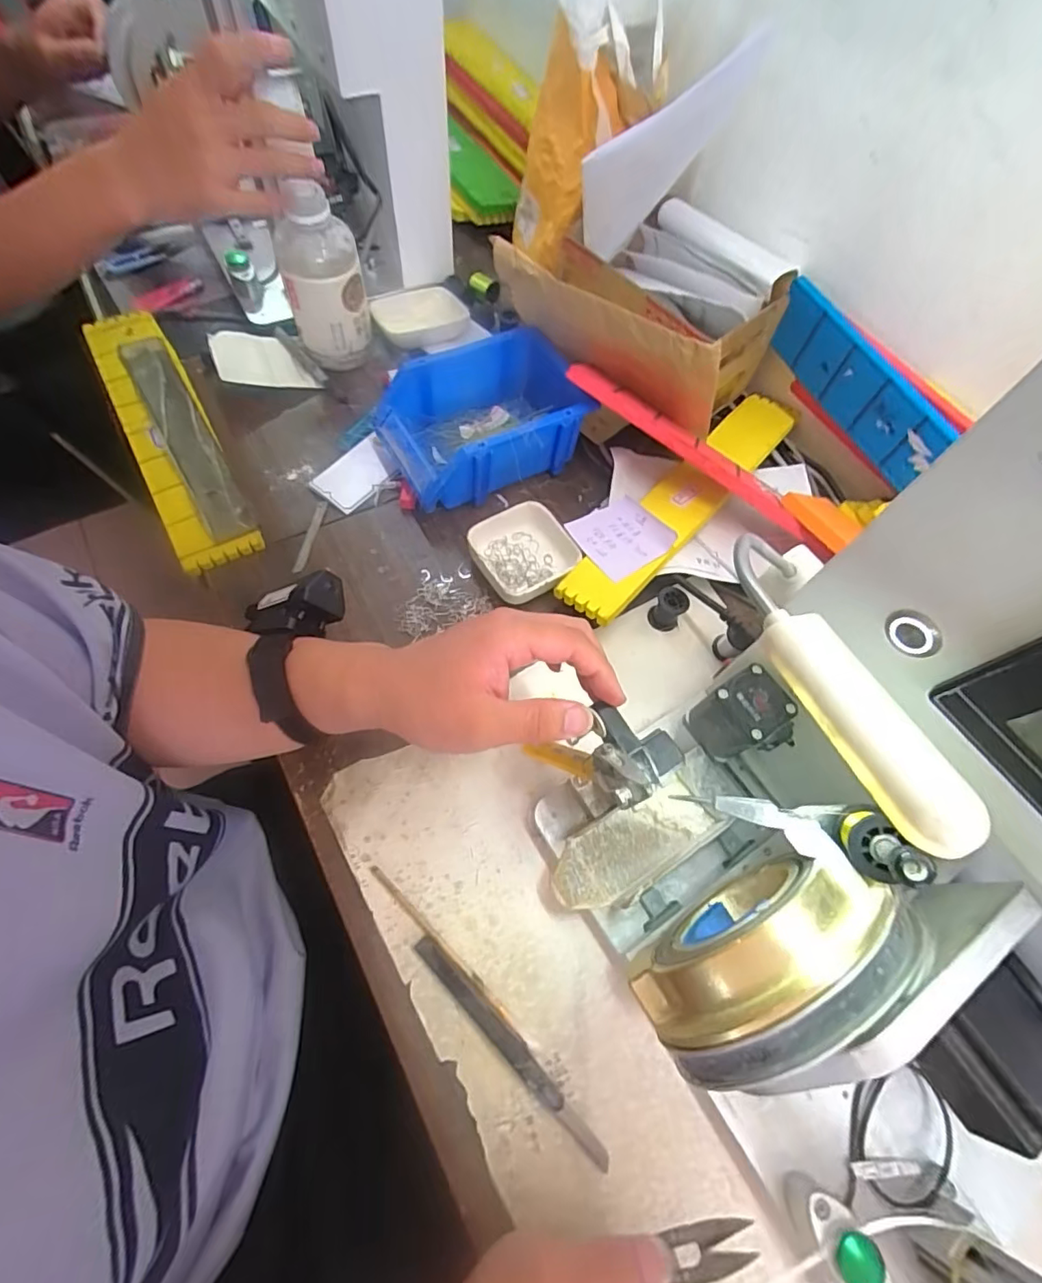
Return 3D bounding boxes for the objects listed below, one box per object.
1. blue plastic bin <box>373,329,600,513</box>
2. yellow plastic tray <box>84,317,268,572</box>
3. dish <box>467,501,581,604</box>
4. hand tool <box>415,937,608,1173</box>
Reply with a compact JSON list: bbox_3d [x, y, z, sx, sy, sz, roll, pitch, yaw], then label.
[{"bbox_3d":[-0.039,-0.213,0.531,0.181,0.081,0.128,-24,69,-15],"label":"blue plastic bin"},{"bbox_3d":[-0.344,-0.203,0.536,0.071,0.034,0.333,-26,70,-16],"label":"yellow plastic tray"},{"bbox_3d":[0.004,-0.081,0.495,0.086,0.023,0.085,-30,71,-17],"label":"dish"},{"bbox_3d":[-0.007,0.255,0.347,0.164,0.010,0.014,43,69,14],"label":"hand tool"}]

